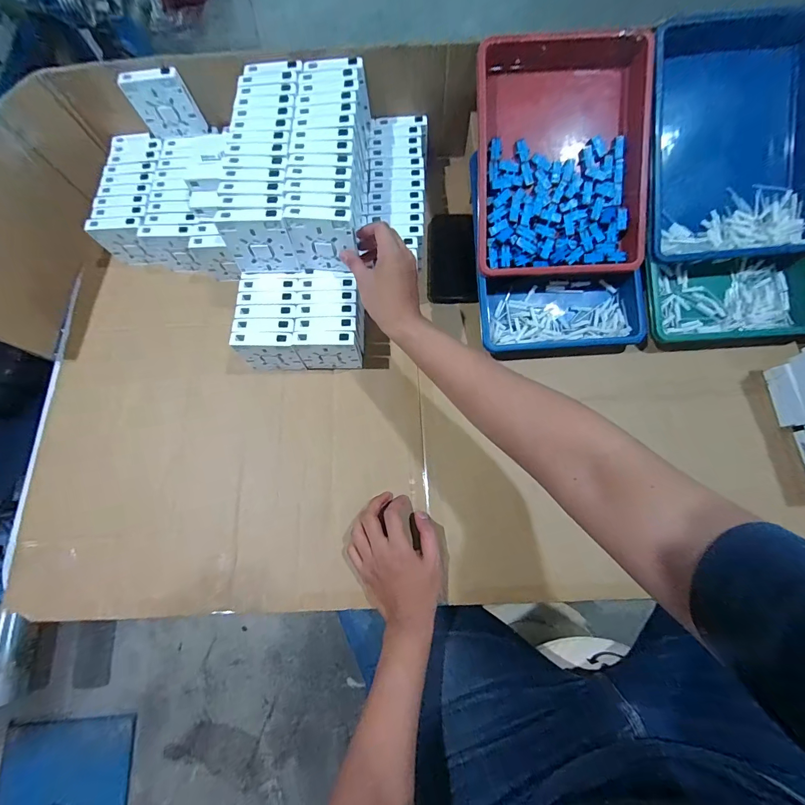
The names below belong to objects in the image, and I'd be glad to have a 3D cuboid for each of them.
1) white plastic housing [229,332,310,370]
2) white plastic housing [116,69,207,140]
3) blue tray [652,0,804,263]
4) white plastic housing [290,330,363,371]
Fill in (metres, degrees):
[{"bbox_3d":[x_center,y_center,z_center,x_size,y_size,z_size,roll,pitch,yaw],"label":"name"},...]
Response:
[{"bbox_3d":[-0.193,-0.072,0.543,0.085,0.095,0.023,0,73,2],"label":"white plastic housing"},{"bbox_3d":[-0.366,-0.458,0.567,0.090,0.086,0.022,-7,73,0],"label":"white plastic housing"},{"bbox_3d":[0.471,-0.377,0.526,0.226,0.068,0.318,-2,98,10],"label":"blue tray"},{"bbox_3d":[-0.107,-0.074,0.543,0.088,0.088,0.025,0,73,2],"label":"white plastic housing"}]

